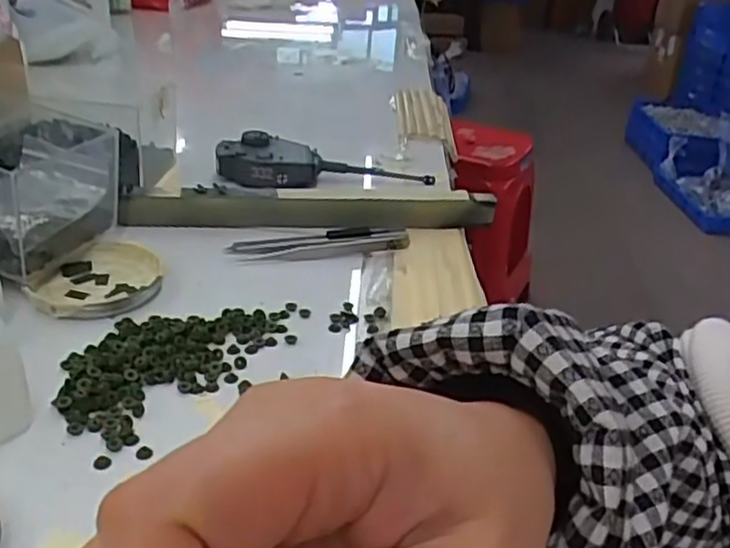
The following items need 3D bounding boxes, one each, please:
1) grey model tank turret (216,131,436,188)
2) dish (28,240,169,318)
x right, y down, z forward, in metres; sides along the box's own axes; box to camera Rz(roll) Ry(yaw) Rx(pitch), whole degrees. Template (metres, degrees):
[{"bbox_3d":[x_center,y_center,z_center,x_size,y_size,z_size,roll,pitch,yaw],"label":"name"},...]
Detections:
[{"bbox_3d":[-0.032,-0.099,0.609,0.184,0.032,0.053,-5,29,-18],"label":"grey model tank turret"},{"bbox_3d":[-0.165,0.004,0.434,0.074,0.014,0.075,-1,30,-14],"label":"dish"}]

